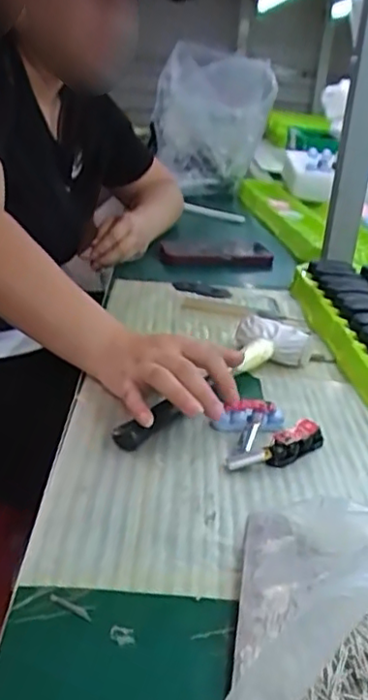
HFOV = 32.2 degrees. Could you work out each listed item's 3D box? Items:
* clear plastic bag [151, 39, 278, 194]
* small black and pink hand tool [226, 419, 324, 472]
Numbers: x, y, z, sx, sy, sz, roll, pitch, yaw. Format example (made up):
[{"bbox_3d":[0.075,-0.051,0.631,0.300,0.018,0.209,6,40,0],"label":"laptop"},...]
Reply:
[{"bbox_3d":[0.061,-0.467,1.342,0.227,0.288,0.202,6,25,5],"label":"clear plastic bag"},{"bbox_3d":[0.078,0.076,0.506,0.092,0.025,0.022,-13,30,-32],"label":"small black and pink hand tool"}]

